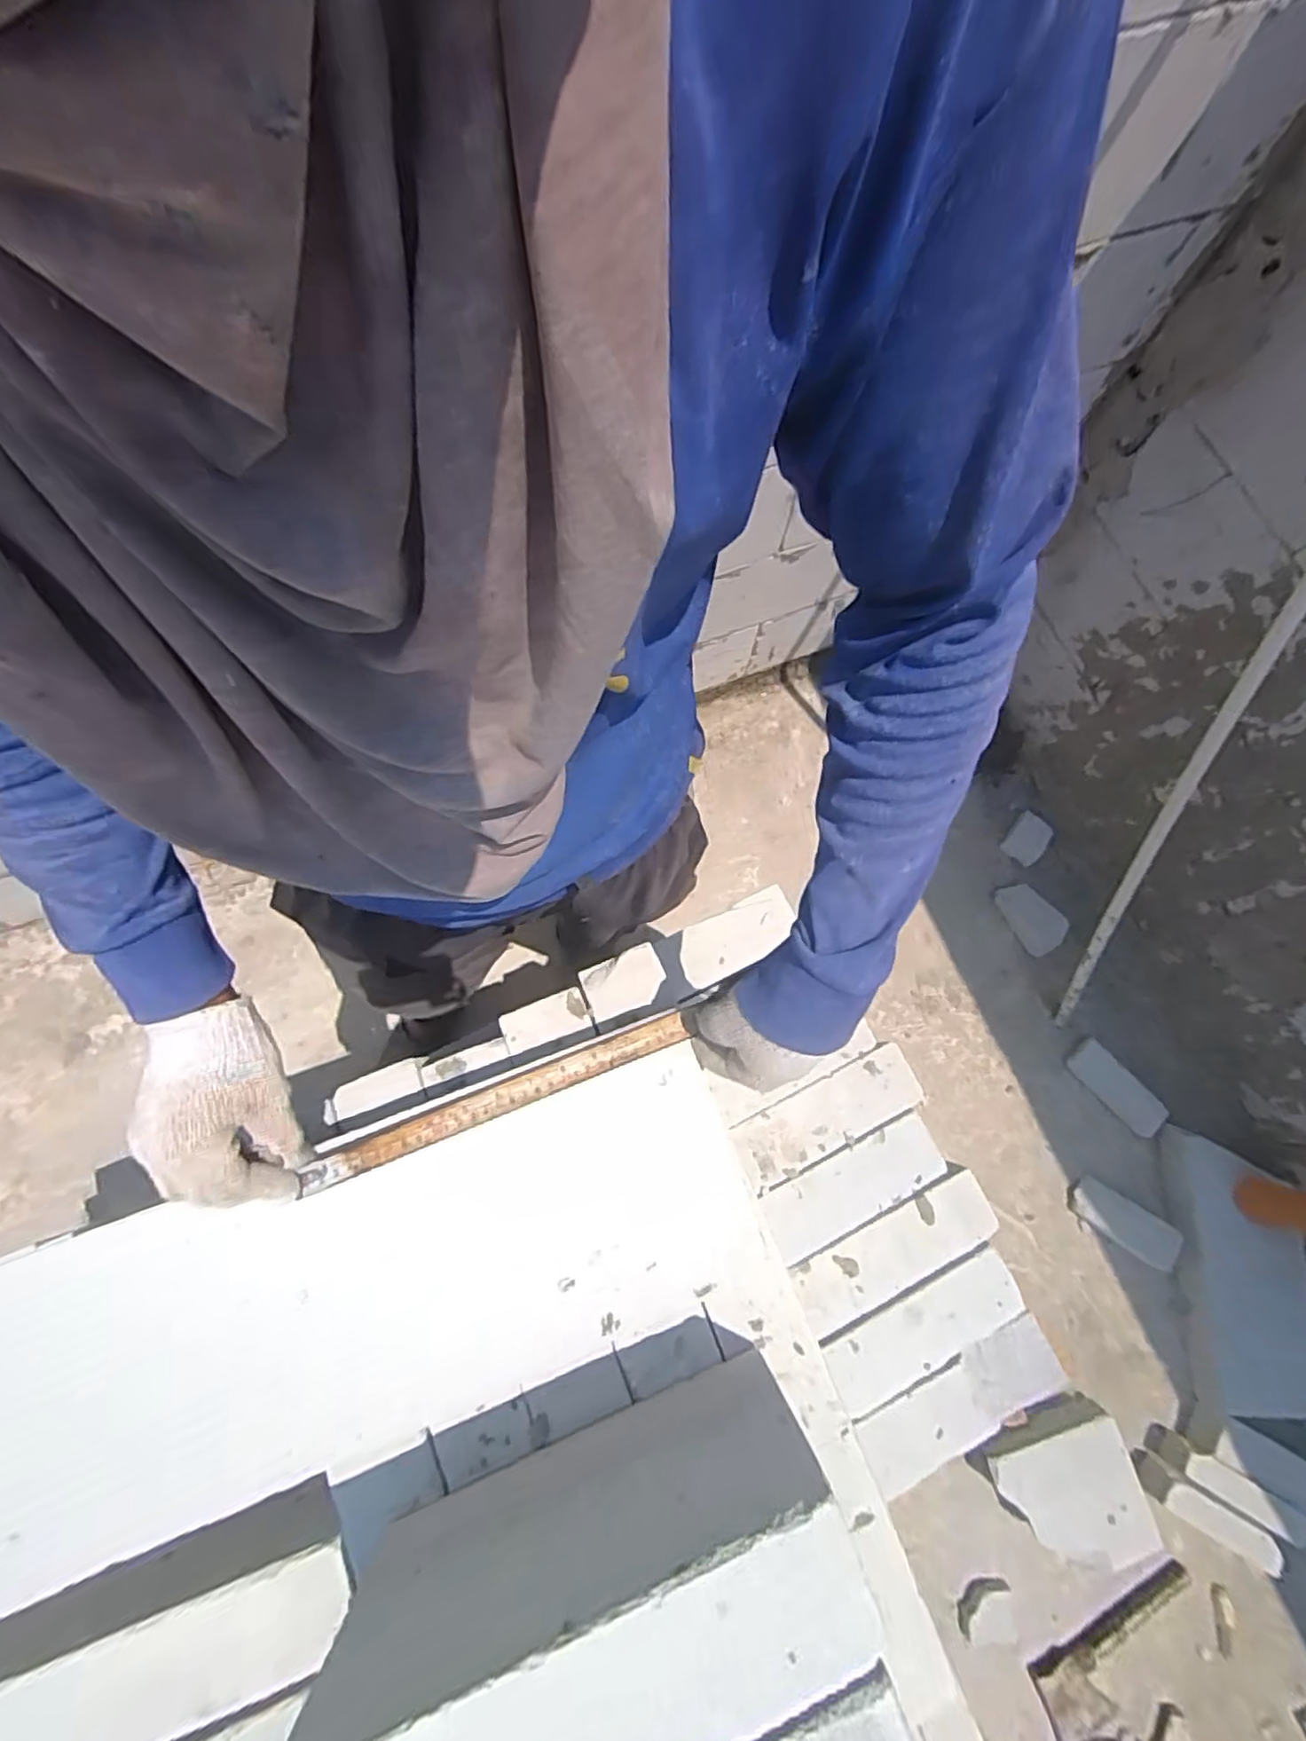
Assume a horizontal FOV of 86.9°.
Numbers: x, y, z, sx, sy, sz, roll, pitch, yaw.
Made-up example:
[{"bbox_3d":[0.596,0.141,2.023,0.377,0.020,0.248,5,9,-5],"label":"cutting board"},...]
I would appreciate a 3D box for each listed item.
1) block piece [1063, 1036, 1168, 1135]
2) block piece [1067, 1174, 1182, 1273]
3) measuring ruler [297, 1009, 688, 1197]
[{"bbox_3d":[0.918,0.428,1.366,0.079,0.031,0.194,-38,79,-11],"label":"block piece"},{"bbox_3d":[0.872,0.648,1.277,0.187,0.041,0.085,31,75,33],"label":"block piece"},{"bbox_3d":[-0.108,0.167,0.511,0.279,0.011,0.023,-20,76,-12],"label":"measuring ruler"}]

